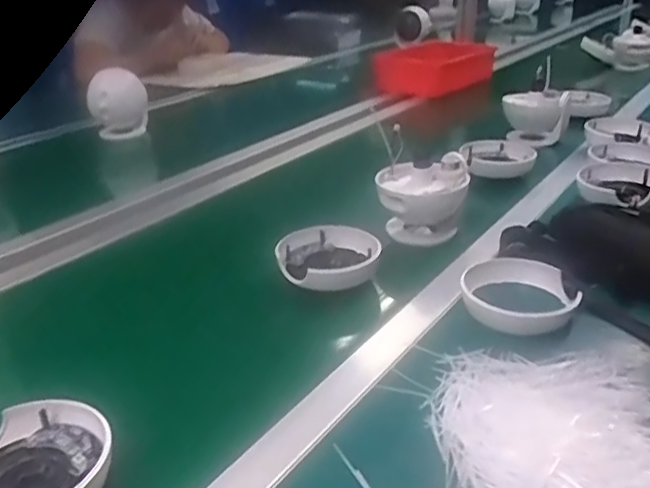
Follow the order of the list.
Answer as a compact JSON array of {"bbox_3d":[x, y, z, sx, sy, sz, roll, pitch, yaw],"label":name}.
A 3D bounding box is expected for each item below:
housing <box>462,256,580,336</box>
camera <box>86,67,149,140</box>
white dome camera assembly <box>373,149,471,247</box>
[{"bbox_3d":[0.204,0.051,0.672,0.122,0.028,0.120,9,27,20],"label":"housing"},{"bbox_3d":[-0.421,-0.288,1.287,0.114,0.147,0.096,-8,26,-15],"label":"camera"},{"bbox_3d":[0.129,-0.054,0.835,0.110,0.111,0.099,5,26,12],"label":"white dome camera assembly"}]

